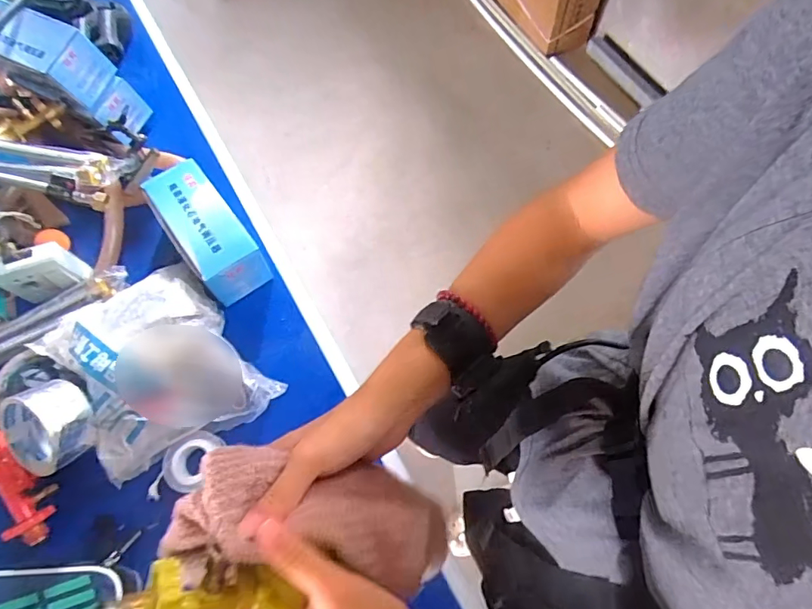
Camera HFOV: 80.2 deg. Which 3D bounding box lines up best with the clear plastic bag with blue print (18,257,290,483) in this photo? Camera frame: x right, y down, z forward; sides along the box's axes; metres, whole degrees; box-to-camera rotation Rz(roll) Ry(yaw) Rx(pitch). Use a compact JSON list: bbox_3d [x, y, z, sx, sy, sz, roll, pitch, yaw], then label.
[{"bbox_3d":[-0.296,0.066,0.563,0.184,0.088,0.215,-35,70,-13],"label":"clear plastic bag with blue print"}]

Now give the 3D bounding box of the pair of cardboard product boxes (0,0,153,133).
[{"bbox_3d":[-0.510,-0.339,0.708,0.202,0.150,0.083,24,69,11],"label":"pair of cardboard product boxes"}]

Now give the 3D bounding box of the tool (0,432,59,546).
[{"bbox_3d":[-0.436,0.175,0.524,0.044,0.032,0.177,-30,87,-11],"label":"tool"}]

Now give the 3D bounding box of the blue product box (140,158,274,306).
[{"bbox_3d":[-0.267,-0.099,0.640,0.083,0.070,0.190,-36,70,-13],"label":"blue product box"}]

